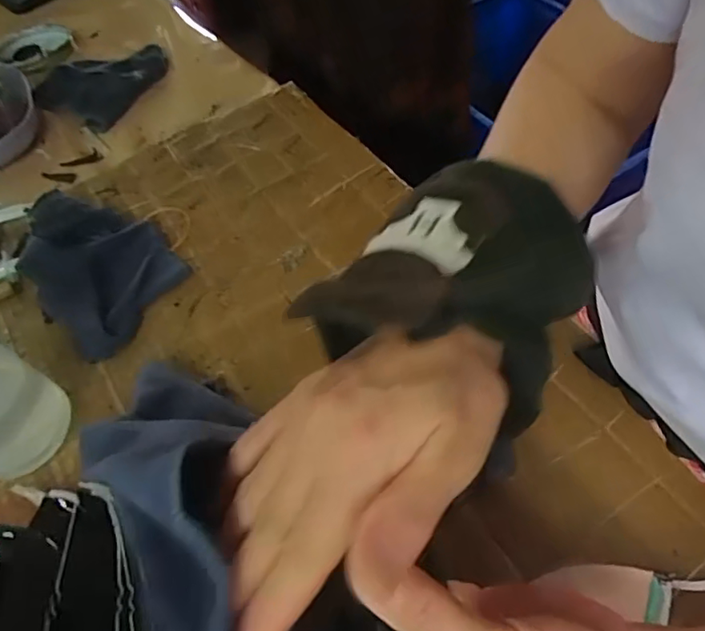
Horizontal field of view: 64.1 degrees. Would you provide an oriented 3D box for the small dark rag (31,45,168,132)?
[{"bbox_3d":[-0.250,-0.235,0.553,0.098,0.022,0.107,20,60,17],"label":"small dark rag"}]

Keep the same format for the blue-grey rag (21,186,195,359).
[{"bbox_3d":[-0.180,-0.039,0.405,0.092,0.037,0.128,-36,61,-18],"label":"blue-grey rag"}]

